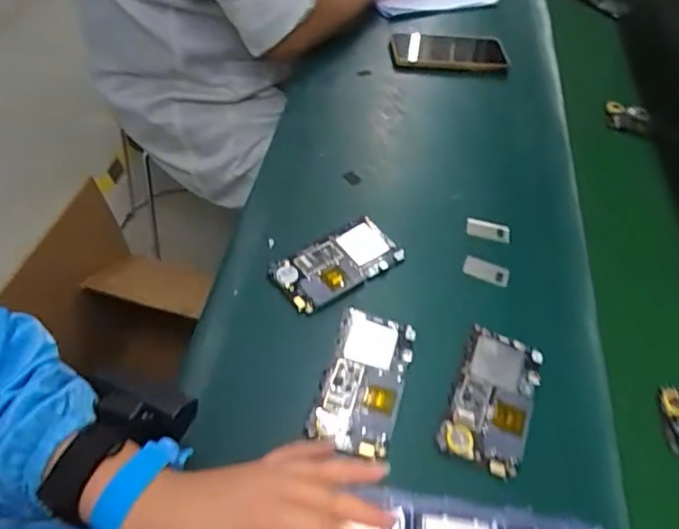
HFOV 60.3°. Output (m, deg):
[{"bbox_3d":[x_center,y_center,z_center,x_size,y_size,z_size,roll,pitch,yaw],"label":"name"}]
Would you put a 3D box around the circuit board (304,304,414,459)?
[{"bbox_3d":[0.021,0.093,0.481,0.063,0.007,0.124,16,51,8],"label":"circuit board"}]

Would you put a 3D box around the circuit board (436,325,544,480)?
[{"bbox_3d":[0.128,0.110,0.483,0.064,0.010,0.123,21,52,12],"label":"circuit board"}]

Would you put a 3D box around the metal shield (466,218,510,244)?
[{"bbox_3d":[0.156,-0.036,0.613,0.045,0.007,0.023,13,50,5],"label":"metal shield"}]

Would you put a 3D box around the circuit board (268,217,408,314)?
[{"bbox_3d":[-0.002,-0.002,0.558,0.123,0.006,0.064,-29,59,-26],"label":"circuit board"}]

